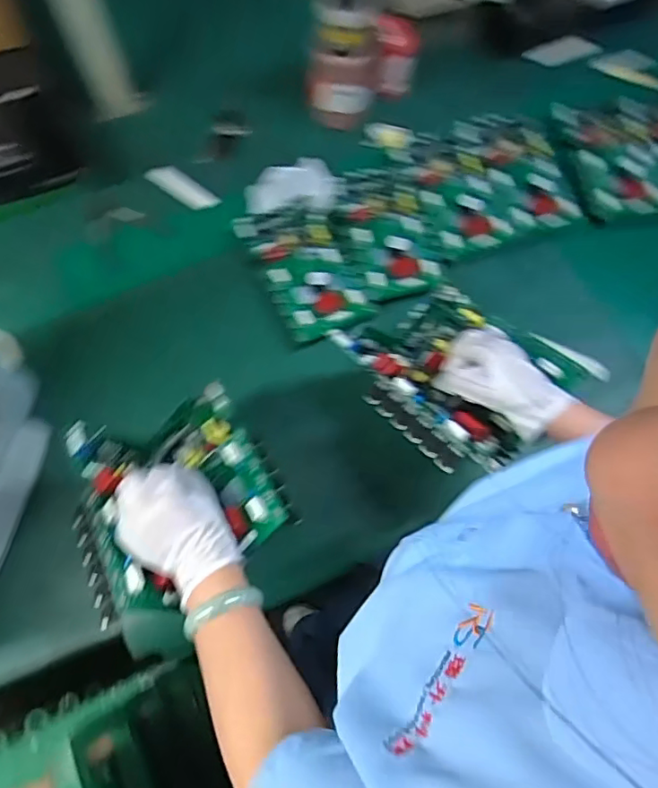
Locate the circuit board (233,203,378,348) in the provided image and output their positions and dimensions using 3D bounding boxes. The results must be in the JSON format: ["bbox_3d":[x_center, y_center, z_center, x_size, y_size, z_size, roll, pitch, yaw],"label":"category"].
[{"bbox_3d":[-0.035,-0.194,0.820,0.140,0.036,0.223,-19,73,-6],"label":"circuit board"}]

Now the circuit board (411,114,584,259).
[{"bbox_3d":[0.262,-0.359,0.889,0.270,0.030,0.236,-16,73,-7],"label":"circuit board"}]

